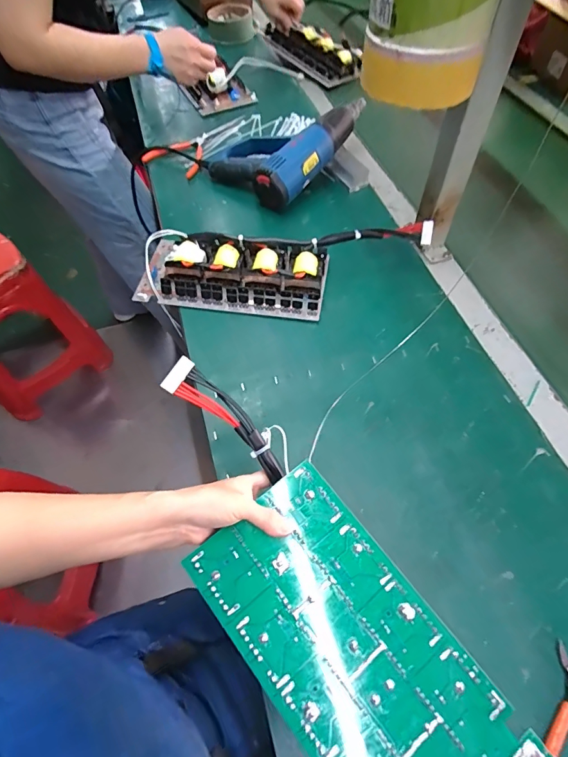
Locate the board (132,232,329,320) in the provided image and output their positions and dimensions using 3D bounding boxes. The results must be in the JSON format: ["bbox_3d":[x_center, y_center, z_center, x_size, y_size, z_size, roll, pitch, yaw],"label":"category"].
[{"bbox_3d":[-0.081,-0.168,0.639,0.289,0.059,0.125,8,58,7],"label":"board"}]

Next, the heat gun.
[{"bbox_3d":[0.018,-0.444,0.792,0.284,0.092,0.184,-39,64,-20],"label":"heat gun"}]

